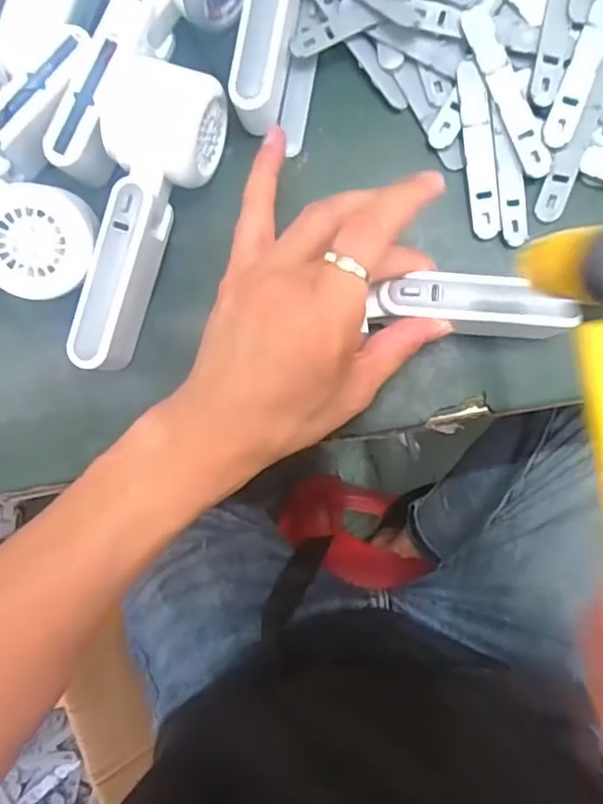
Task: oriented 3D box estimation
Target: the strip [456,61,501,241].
[{"bbox_3d":[0.098,-0.139,0.334,0.015,0.004,0.093,-7,98,13],"label":"strip"}]

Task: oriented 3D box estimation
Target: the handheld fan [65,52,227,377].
[{"bbox_3d":[-0.092,-0.098,0.334,0.057,0.049,0.161,17,89,5],"label":"handheld fan"}]

